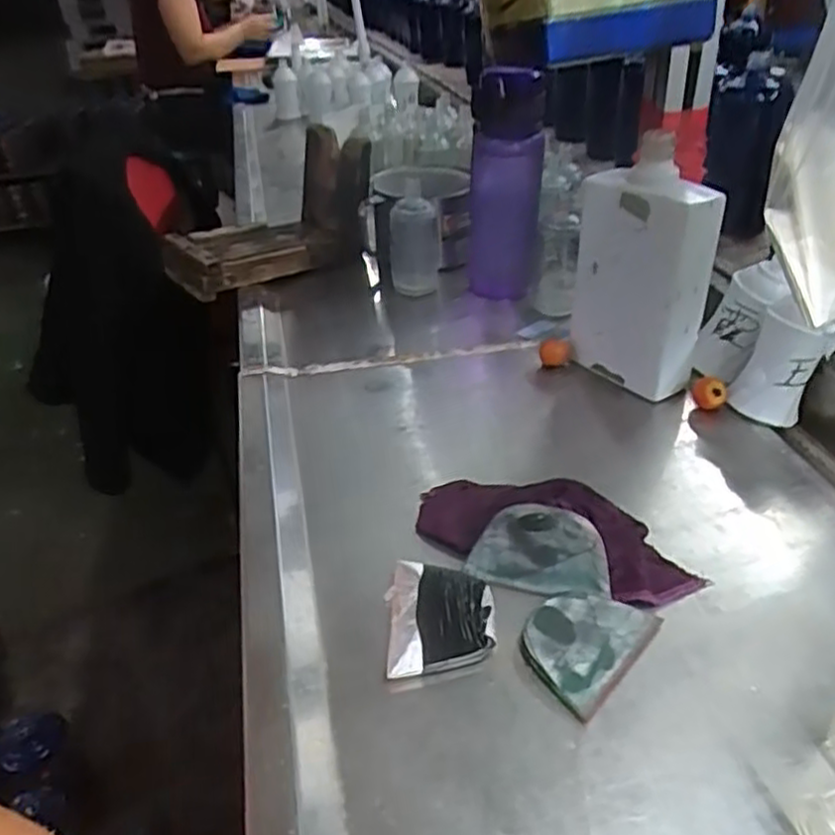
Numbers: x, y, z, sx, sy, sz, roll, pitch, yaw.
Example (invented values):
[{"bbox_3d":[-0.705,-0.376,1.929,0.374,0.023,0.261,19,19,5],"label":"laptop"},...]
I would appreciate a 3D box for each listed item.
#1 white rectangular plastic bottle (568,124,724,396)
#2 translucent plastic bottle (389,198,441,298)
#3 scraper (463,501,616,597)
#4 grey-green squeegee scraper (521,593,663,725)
[{"bbox_3d":[0.189,-0.119,0.622,0.055,0.195,0.109,-16,35,-23],"label":"white rectangular plastic bottle"},{"bbox_3d":[-0.003,-0.195,0.828,0.056,0.102,0.047,-2,32,-2],"label":"translucent plastic bottle"},{"bbox_3d":[0.077,0.081,0.457,0.085,0.005,0.056,9,65,21],"label":"scraper"},{"bbox_3d":[0.093,0.124,0.413,0.055,0.012,0.081,23,41,36],"label":"grey-green squeegee scraper"}]

